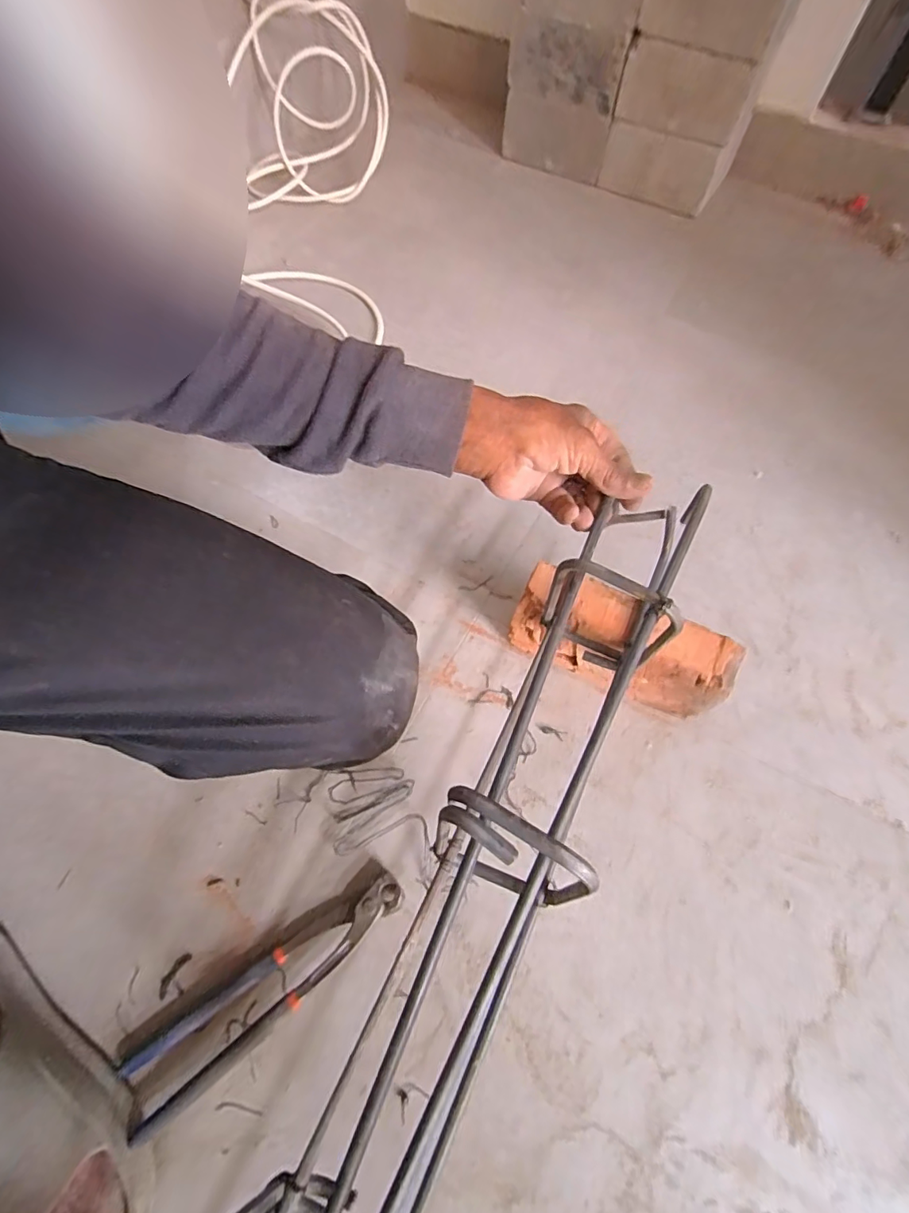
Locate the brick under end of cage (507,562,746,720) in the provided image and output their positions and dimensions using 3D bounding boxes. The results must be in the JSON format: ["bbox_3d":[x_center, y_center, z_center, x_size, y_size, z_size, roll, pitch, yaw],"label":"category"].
[{"bbox_3d":[0.149,0.040,0.476,0.192,0.102,0.065,26,66,11],"label":"brick under end of cage"}]

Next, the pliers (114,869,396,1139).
[{"bbox_3d":[-0.134,0.282,0.378,0.217,0.024,0.043,-34,69,-17],"label":"pliers"}]

